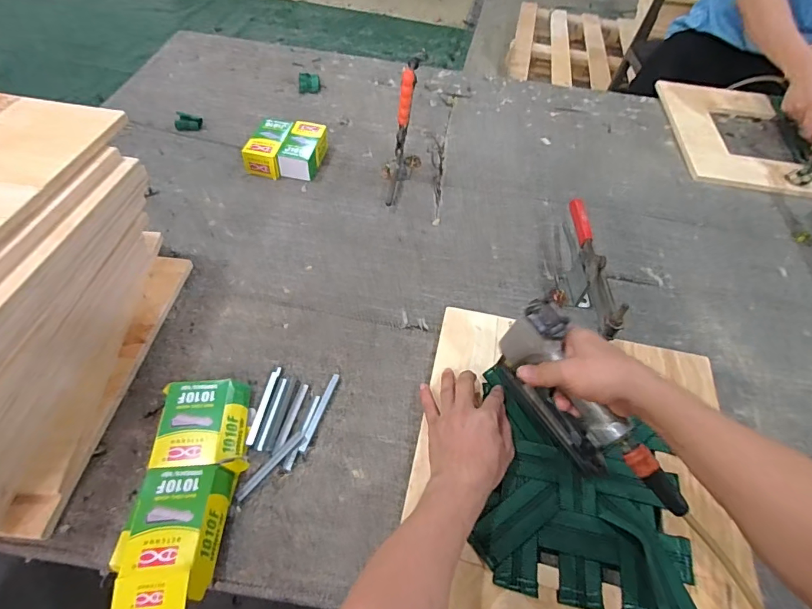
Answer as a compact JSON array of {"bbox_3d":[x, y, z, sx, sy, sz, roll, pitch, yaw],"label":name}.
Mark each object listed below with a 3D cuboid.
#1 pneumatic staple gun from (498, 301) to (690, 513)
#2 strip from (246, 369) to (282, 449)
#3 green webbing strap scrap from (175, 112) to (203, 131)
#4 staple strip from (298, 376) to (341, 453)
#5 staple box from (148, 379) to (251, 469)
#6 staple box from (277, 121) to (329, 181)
[{"bbox_3d":[0.212,0.119,0.502,0.047,0.136,0.247,-30,62,-23],"label":"pneumatic staple gun"},{"bbox_3d":[-0.187,0.132,0.575,0.013,0.006,0.109,9,54,2],"label":"strip"},{"bbox_3d":[-0.460,-0.388,0.922,0.054,0.026,0.028,-14,57,-14],"label":"green webbing strap scrap"},{"bbox_3d":[-0.114,0.143,0.583,0.012,0.005,0.111,16,55,7],"label":"staple strip"},{"bbox_3d":[-0.254,0.148,0.549,0.099,0.033,0.113,-4,55,-7],"label":"staple box"},{"bbox_3d":[-0.202,-0.306,0.877,0.071,0.054,0.133,9,54,2],"label":"staple box"}]

